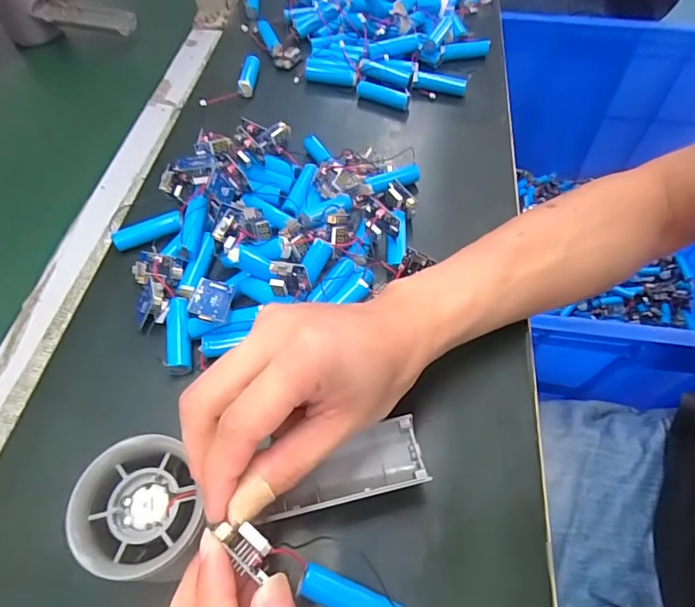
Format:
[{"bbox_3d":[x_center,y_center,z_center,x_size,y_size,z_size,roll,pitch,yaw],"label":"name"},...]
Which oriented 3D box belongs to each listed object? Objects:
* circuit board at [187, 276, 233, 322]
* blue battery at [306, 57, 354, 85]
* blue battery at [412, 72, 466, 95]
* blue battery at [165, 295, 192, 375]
[{"bbox_3d":[-0.083,-0.002,0.283,0.022,0.005,0.029,16,46,-12],"label":"circuit board"},{"bbox_3d":[-0.017,-0.222,0.446,0.049,0.014,0.014,12,57,8],"label":"blue battery"},{"bbox_3d":[0.086,-0.205,0.430,0.048,0.013,0.011,11,57,7],"label":"blue battery"},{"bbox_3d":[-0.106,0.019,0.292,0.014,0.012,0.049,-8,69,-5],"label":"blue battery"}]

